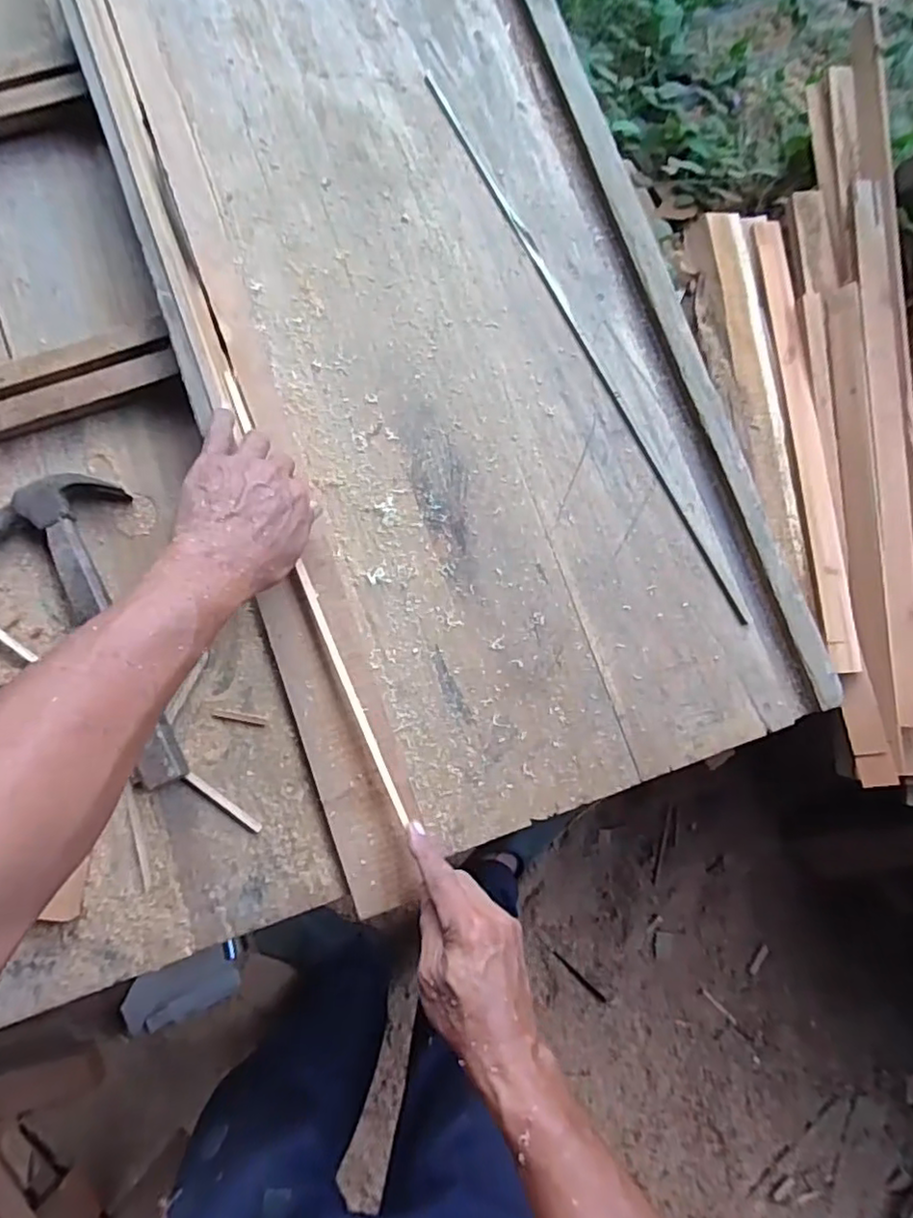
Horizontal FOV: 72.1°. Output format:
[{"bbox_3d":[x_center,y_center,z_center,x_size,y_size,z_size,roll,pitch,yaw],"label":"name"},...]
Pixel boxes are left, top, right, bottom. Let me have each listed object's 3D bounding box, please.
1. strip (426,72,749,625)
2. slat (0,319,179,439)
[{"bbox_3d":[0.116,-0.250,0.572,0.017,0.006,0.576,-27,85,-7],"label":"strip"},{"bbox_3d":[-0.436,-0.141,0.502,0.428,0.029,0.053,-21,84,-7],"label":"slat"}]

